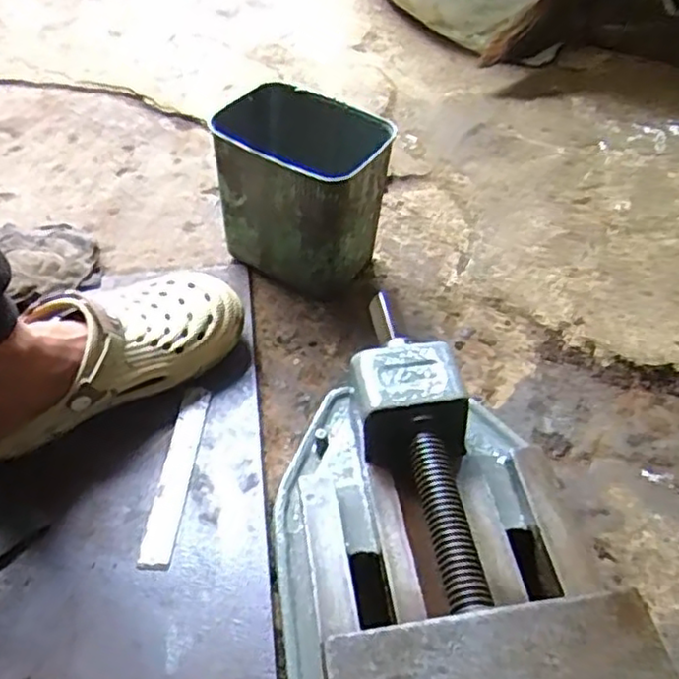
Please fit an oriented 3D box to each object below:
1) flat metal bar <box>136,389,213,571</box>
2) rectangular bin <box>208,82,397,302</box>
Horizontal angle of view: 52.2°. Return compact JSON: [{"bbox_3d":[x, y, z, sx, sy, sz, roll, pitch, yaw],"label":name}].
[{"bbox_3d":[-0.131,0.104,0.558,0.027,0.007,0.163,2,50,3],"label":"flat metal bar"},{"bbox_3d":[-0.039,-0.142,0.687,0.170,0.156,0.108,27,55,22],"label":"rectangular bin"}]

